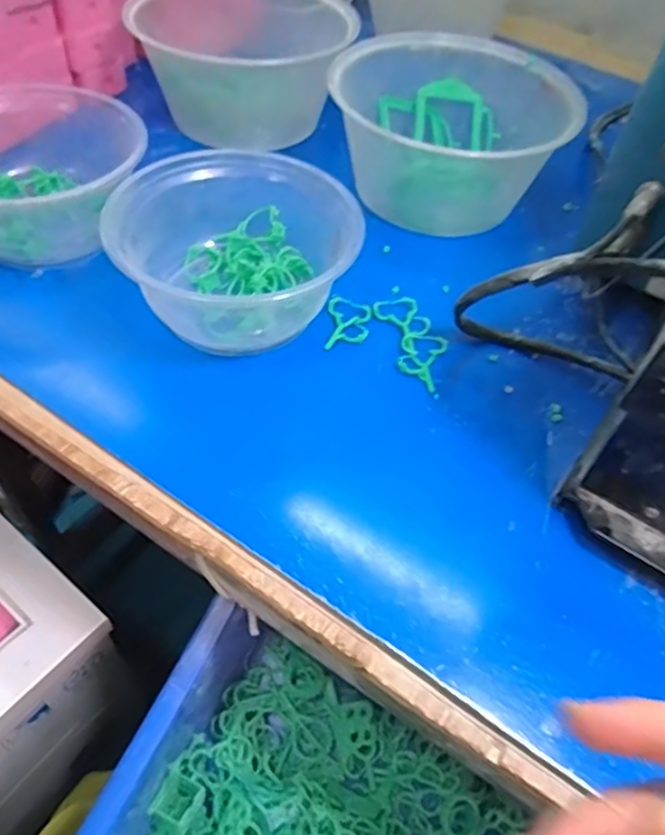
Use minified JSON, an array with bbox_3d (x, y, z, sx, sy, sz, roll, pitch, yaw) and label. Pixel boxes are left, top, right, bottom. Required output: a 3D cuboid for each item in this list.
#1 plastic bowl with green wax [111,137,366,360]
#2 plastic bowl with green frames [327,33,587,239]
[{"bbox_3d":[-0.049,-0.097,0.371,0.130,0.058,0.115,34,56,20],"label":"plastic bowl with green wax"},{"bbox_3d":[0.085,-0.208,0.459,0.173,0.068,0.136,-4,52,-9],"label":"plastic bowl with green frames"}]

